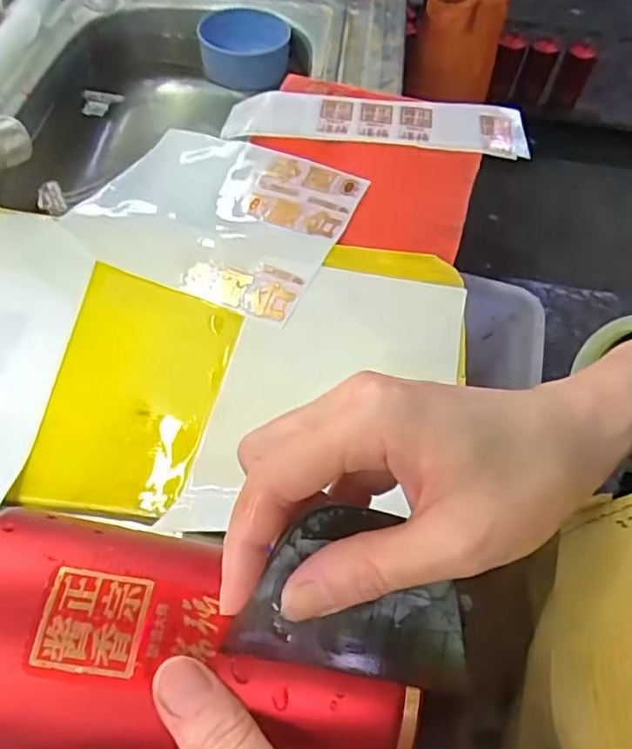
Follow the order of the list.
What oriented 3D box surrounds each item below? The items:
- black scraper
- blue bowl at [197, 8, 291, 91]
[{"bbox_3d":[0.017,0.078,0.211,0.085,0.004,0.055,15,79,-11],"label":"black scraper"},{"bbox_3d":[-0.089,-0.409,0.741,0.105,0.055,0.115,3,55,-4],"label":"blue bowl"}]

